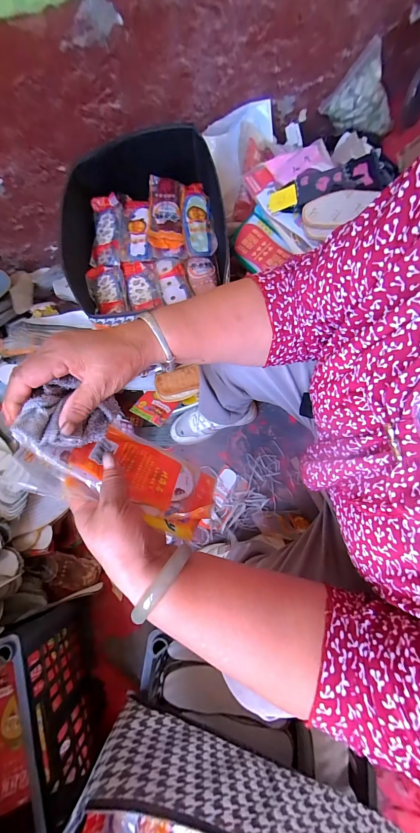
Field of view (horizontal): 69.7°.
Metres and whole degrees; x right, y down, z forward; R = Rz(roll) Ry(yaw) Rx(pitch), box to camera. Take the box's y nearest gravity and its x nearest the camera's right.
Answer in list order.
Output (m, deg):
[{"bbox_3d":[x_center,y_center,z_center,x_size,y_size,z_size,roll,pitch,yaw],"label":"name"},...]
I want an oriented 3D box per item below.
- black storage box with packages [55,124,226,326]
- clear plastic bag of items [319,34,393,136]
[{"bbox_3d":[-0.143,-0.403,0.678,0.335,0.158,0.432,-7,73,-1],"label":"black storage box with packages"},{"bbox_3d":[0.505,-1.043,0.990,0.258,0.181,0.085,11,74,4],"label":"clear plastic bag of items"}]

